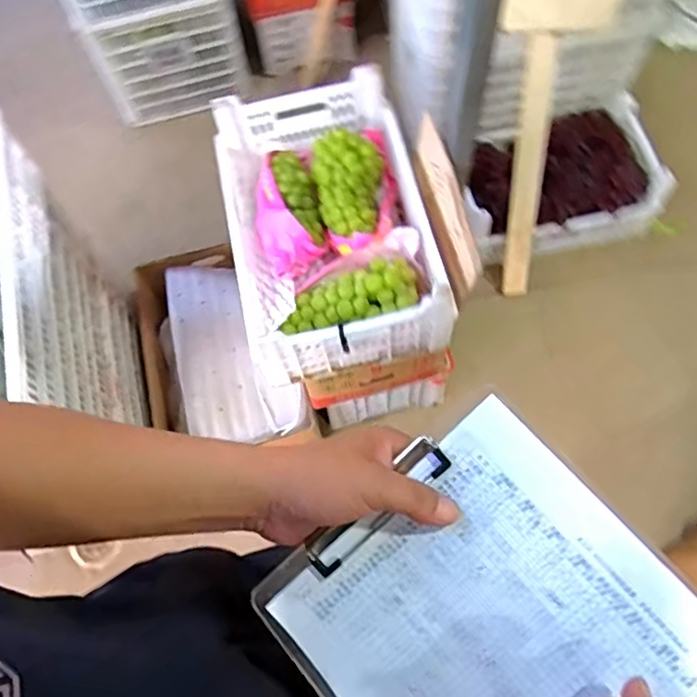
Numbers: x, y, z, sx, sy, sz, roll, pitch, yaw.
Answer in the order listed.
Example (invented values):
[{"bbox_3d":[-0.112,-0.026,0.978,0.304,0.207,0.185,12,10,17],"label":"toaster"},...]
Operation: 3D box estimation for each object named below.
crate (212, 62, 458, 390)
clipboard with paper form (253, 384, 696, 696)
[{"bbox_3d":[-0.035,-0.217,1.058,0.320,0.171,0.477,-13,67,-2],"label":"crate"},{"bbox_3d":[0.111,0.206,0.367,0.220,0.008,0.300,-44,76,5],"label":"clipboard with paper form"}]

